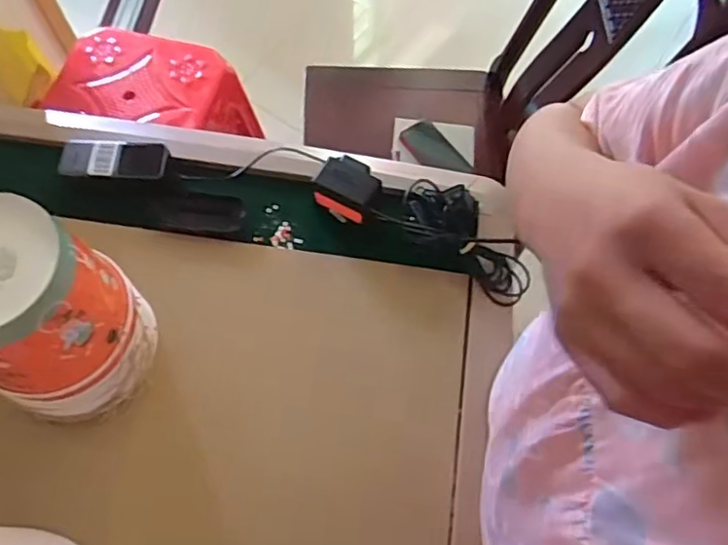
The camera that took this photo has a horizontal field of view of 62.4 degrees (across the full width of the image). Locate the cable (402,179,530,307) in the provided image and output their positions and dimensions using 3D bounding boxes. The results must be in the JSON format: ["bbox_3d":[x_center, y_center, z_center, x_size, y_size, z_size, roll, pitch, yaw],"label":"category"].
[{"bbox_3d":[0.128,-0.040,0.723,0.188,0.058,0.067,46,71,-1],"label":"cable"}]

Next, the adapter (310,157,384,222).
[{"bbox_3d":[-0.016,-0.104,0.735,0.077,0.047,0.067,29,68,11],"label":"adapter"}]

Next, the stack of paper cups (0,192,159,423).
[{"bbox_3d":[-0.310,0.043,0.582,0.148,0.218,0.143,36,70,14],"label":"stack of paper cups"}]

